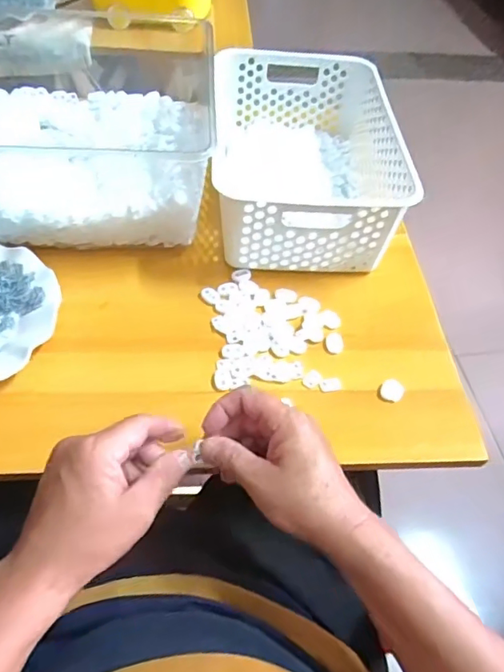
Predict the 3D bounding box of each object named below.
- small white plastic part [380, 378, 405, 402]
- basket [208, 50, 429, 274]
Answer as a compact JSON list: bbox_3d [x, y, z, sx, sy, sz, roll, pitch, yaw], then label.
[{"bbox_3d":[0.135,0.052,0.502,0.021,0.011,0.020,3,52,-4],"label":"small white plastic part"},{"bbox_3d":[0.054,-0.219,0.642,0.221,0.112,0.306,3,52,-3],"label":"basket"}]

